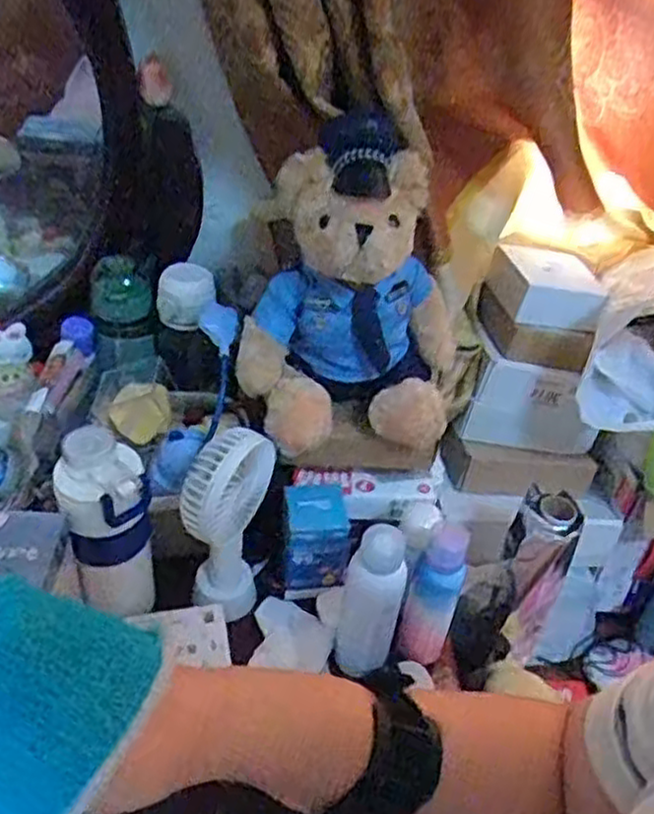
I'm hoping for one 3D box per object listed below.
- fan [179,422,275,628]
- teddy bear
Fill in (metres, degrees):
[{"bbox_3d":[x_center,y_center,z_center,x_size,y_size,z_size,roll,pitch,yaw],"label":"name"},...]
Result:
[{"bbox_3d":[-0.088,0.108,0.673,0.056,0.186,0.088,14,40,9],"label":"fan"},{"bbox_3d":[0.028,-0.098,0.647,0.181,0.213,0.173,11,40,5],"label":"teddy bear"}]

